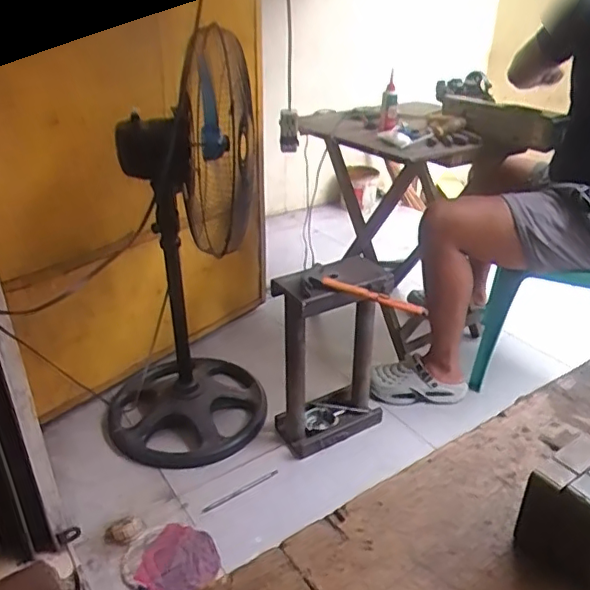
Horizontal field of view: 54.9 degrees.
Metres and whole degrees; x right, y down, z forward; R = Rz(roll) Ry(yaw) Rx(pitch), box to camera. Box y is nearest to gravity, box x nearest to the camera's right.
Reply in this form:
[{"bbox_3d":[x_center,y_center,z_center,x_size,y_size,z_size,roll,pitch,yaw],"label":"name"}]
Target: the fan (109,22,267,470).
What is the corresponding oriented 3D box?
[{"bbox_3d":[-0.293,-0.072,1.366,0.380,0.961,0.556,-12,31,-20],"label":"fan"}]

